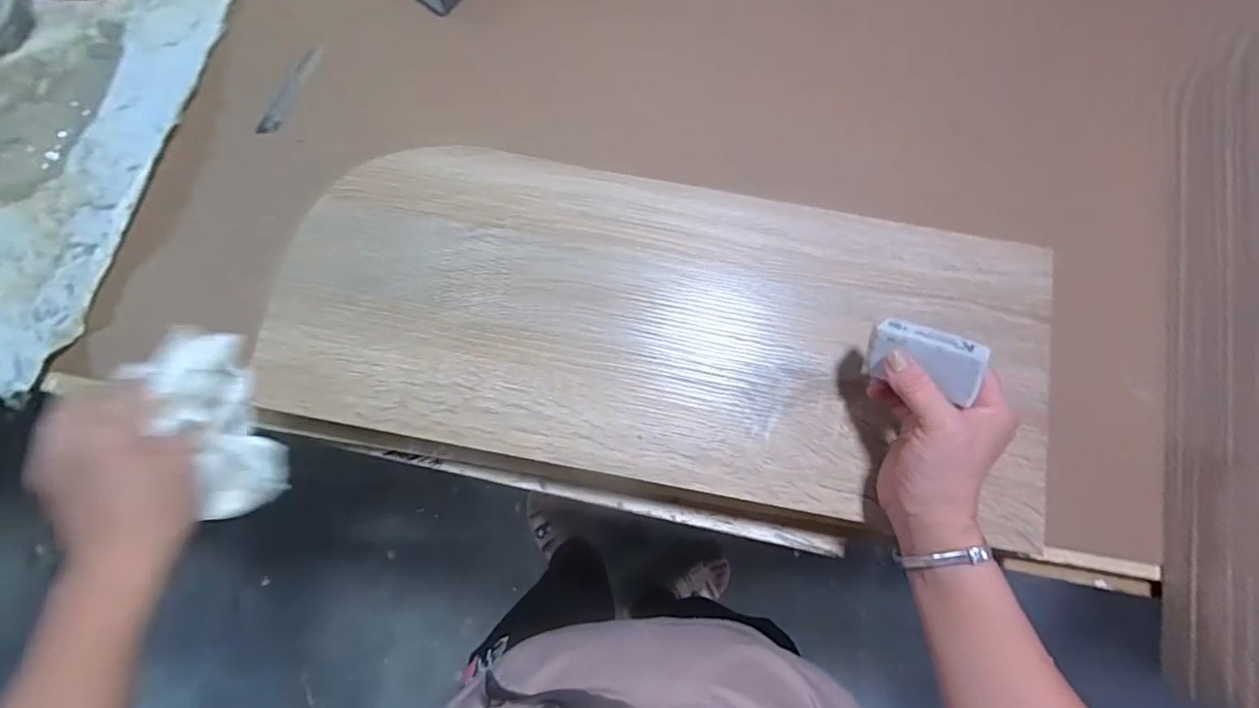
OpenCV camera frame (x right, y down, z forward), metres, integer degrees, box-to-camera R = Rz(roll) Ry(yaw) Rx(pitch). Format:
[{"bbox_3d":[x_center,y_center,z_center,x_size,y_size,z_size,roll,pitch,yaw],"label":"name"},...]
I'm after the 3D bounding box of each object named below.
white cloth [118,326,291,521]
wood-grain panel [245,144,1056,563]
[{"bbox_3d":[-0.283,0.048,0.396,0.041,0.062,0.132,-15,104,-2],"label":"white cloth"},{"bbox_3d":[0.029,-0.021,0.439,0.579,0.016,0.243,7,79,1],"label":"wood-grain panel"}]

